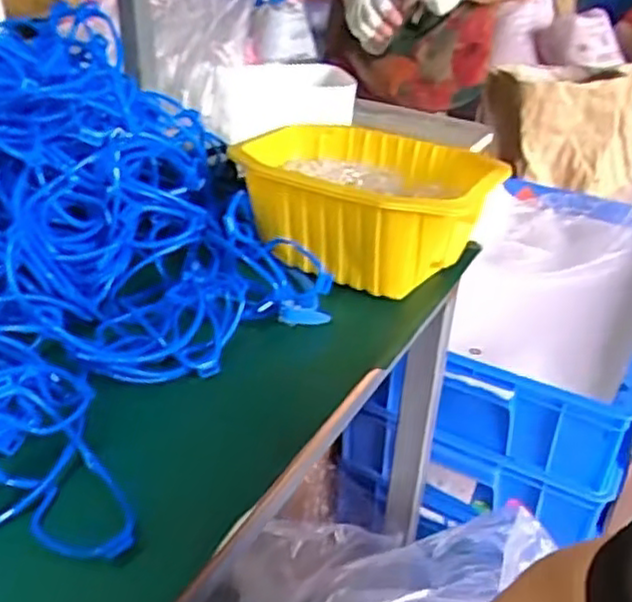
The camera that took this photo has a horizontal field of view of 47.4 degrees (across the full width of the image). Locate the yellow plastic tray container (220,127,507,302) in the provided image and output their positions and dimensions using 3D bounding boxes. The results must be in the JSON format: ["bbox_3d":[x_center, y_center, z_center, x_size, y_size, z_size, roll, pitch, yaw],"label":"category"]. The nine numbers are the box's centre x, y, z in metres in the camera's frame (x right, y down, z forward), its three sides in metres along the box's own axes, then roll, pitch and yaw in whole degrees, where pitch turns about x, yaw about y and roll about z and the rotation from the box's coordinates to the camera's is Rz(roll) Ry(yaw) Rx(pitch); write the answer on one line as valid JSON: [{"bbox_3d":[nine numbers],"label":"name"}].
[{"bbox_3d":[0.049,-0.101,0.726,0.252,0.107,0.190,24,38,31],"label":"yellow plastic tray container"}]

